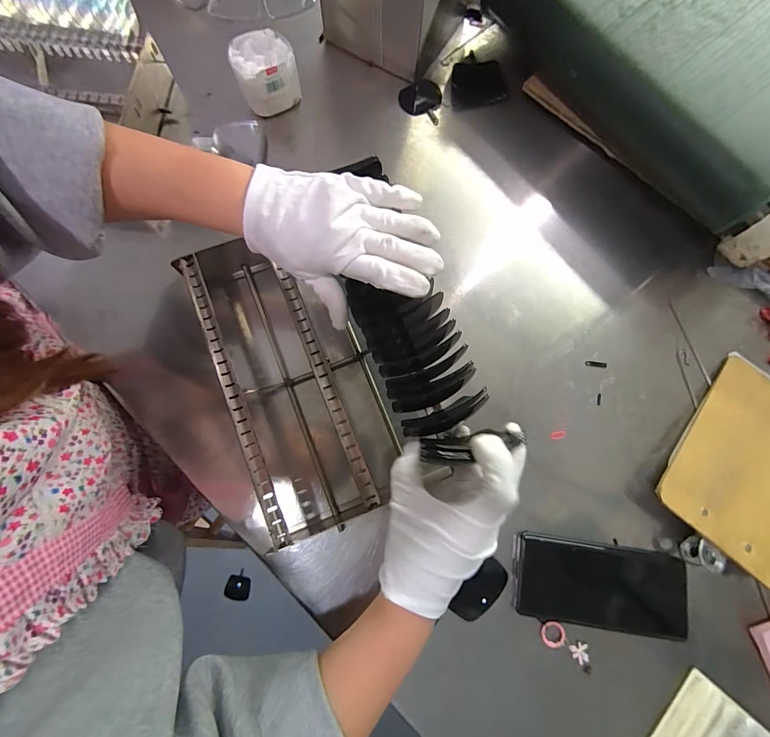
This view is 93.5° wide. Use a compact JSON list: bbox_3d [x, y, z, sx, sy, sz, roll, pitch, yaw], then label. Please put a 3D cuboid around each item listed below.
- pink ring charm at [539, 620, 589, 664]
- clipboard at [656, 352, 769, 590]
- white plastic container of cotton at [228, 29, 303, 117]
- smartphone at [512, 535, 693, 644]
[{"bbox_3d":[0.180,0.275,0.362,0.050,0.005,0.023,36,80,6],"label":"pink ring charm"},{"bbox_3d":[0.397,0.100,0.387,0.142,0.033,0.212,39,80,7],"label":"clipboard"},{"bbox_3d":[-0.154,-0.384,0.481,0.074,0.071,0.072,-24,79,-6],"label":"white plastic container of cotton"},{"bbox_3d":[0.218,0.221,0.369,0.164,0.015,0.077,8,78,1],"label":"smartphone"}]

